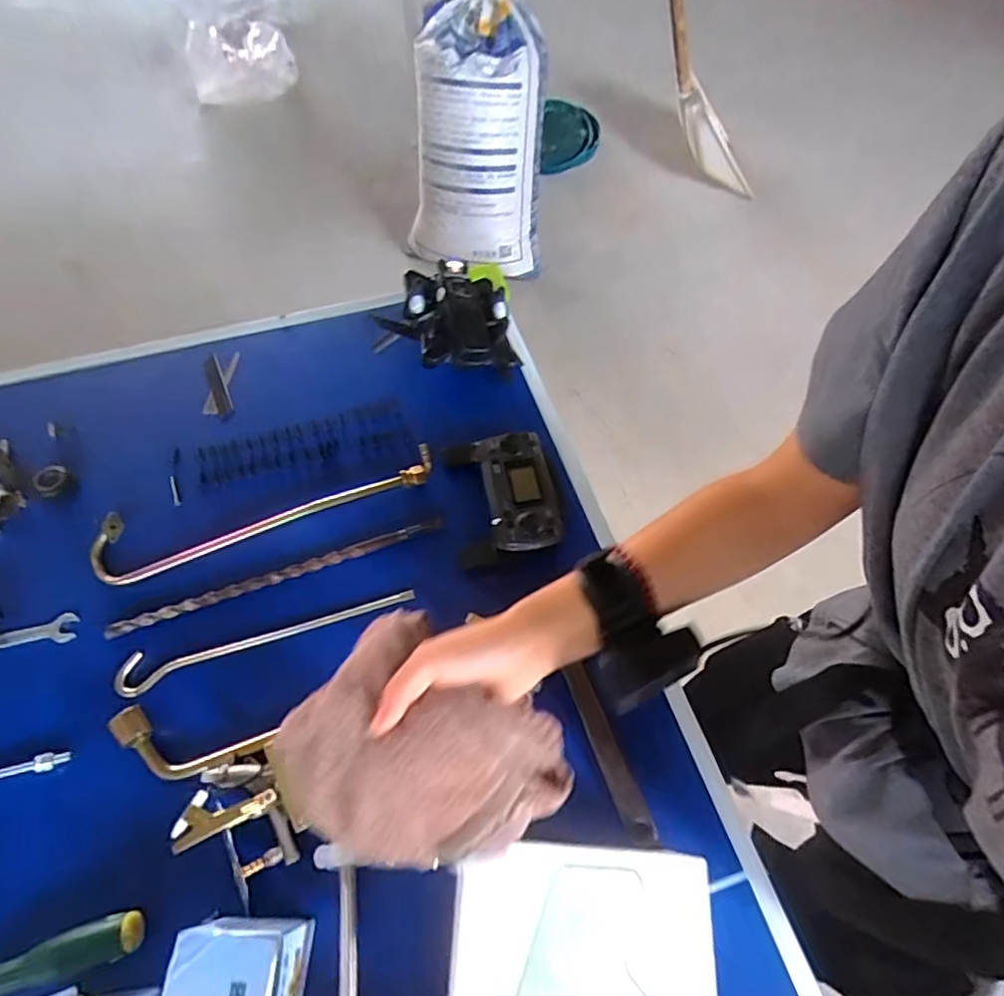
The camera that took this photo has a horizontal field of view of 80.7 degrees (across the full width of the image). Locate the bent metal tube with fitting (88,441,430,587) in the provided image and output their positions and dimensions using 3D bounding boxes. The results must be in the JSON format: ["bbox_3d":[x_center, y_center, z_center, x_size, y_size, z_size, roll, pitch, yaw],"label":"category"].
[{"bbox_3d":[-0.252,0.009,0.642,0.360,0.029,0.070,-16,64,-11],"label":"bent metal tube with fitting"}]

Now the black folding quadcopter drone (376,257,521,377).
[{"bbox_3d":[-0.068,-0.226,0.739,0.177,0.058,0.145,-3,62,-4],"label":"black folding quadcopter drone"}]

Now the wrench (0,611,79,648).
[{"bbox_3d":[-0.483,0.138,0.575,0.128,0.008,0.028,-11,64,-8],"label":"wrench"}]

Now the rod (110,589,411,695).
[{"bbox_3d":[-0.232,0.131,0.591,0.285,0.011,0.037,-18,65,-12],"label":"rod"}]

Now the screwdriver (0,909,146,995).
[{"bbox_3d":[-0.398,0.364,0.444,0.243,0.027,0.030,-13,64,-9],"label":"screwdriver"}]

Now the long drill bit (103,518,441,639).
[{"bbox_3d":[-0.228,0.078,0.612,0.338,0.014,0.013,-19,65,-12],"label":"long drill bit"}]

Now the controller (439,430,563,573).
[{"bbox_3d":[0.003,-0.006,0.654,0.116,0.041,0.148,-8,63,-7],"label":"controller"}]

